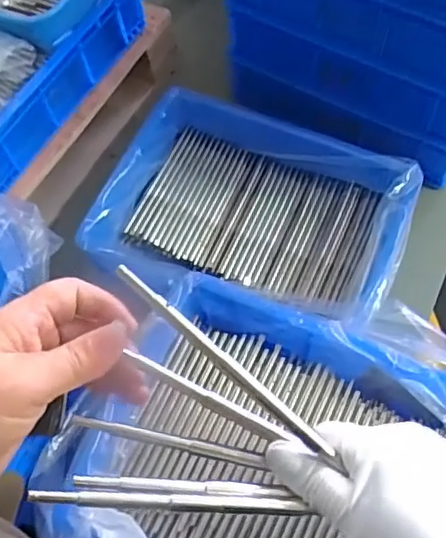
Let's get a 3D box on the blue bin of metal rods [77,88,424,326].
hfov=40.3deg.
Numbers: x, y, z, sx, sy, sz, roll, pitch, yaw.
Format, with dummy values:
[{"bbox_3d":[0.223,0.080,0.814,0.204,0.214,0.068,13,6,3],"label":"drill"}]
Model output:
[{"bbox_3d":[0.049,-0.071,0.917,0.423,0.123,0.332,21,68,13],"label":"blue bin of metal rods"}]

